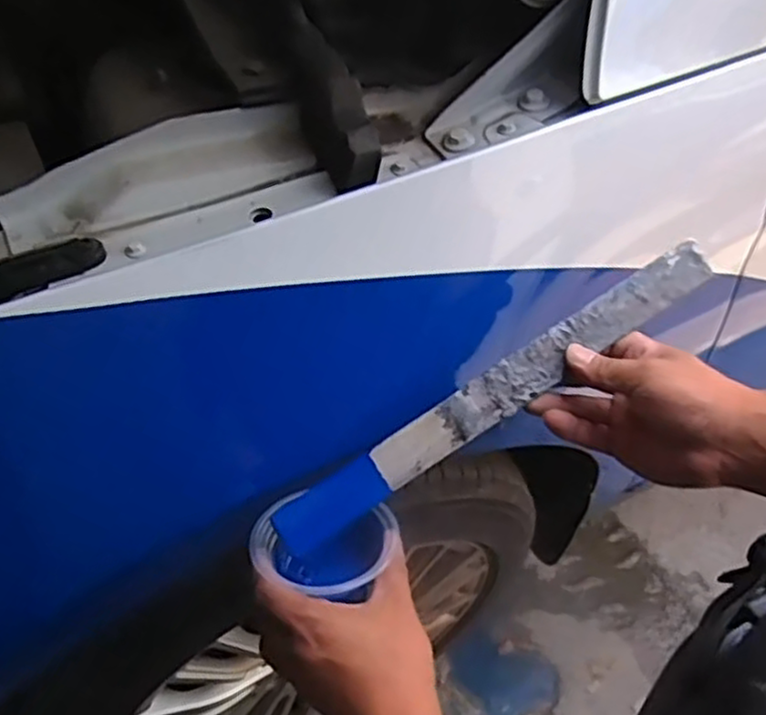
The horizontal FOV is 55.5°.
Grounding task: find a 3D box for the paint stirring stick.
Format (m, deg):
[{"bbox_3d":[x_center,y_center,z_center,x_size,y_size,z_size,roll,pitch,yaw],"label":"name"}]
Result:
[{"bbox_3d":[0.079,0.023,0.482,0.337,0.007,0.032,-33,96,-8],"label":"paint stirring stick"}]

